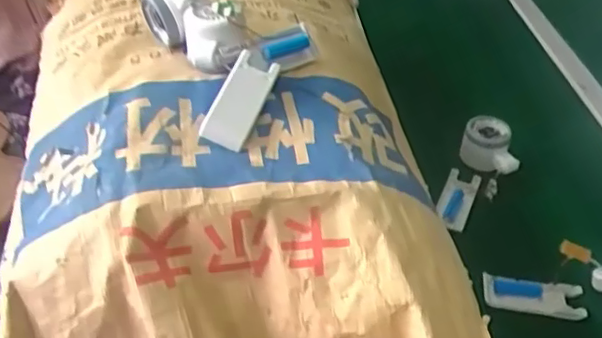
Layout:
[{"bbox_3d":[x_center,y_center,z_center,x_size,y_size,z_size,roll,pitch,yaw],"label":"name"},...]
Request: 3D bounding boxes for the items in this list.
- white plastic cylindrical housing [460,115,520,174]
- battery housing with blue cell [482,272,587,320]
[{"bbox_3d":[0.254,-0.032,0.820,0.075,0.047,0.053,19,45,19],"label":"white plastic cylindrical housing"},{"bbox_3d":[0.249,0.137,0.668,0.103,0.013,0.043,10,42,9],"label":"battery housing with blue cell"}]

